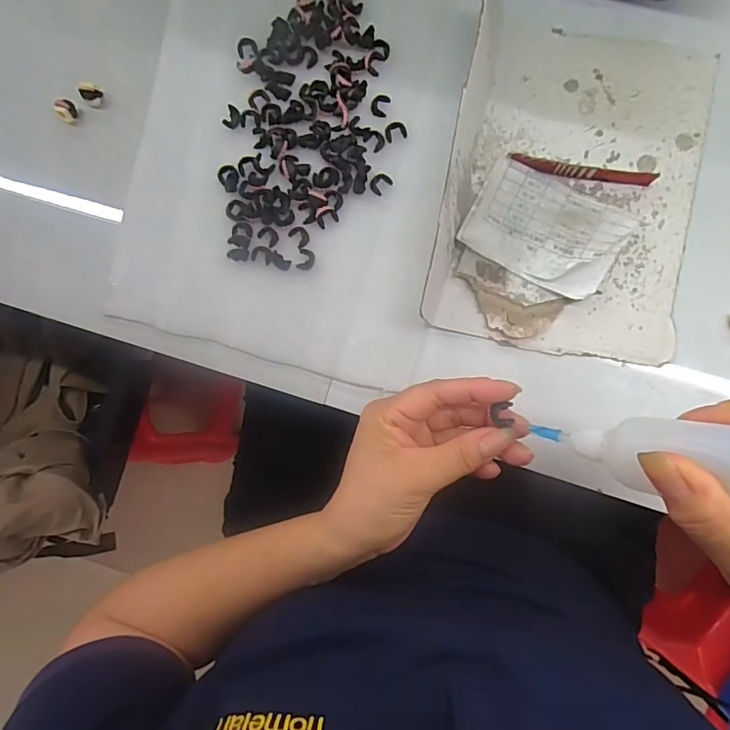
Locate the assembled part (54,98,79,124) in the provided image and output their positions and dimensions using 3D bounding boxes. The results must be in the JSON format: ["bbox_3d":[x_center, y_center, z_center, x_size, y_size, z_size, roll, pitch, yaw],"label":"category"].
[{"bbox_3d":[-0.238,-0.203,0.376,0.012,0.017,0.016,42,92,8],"label":"assembled part"}]

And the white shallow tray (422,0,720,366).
[{"bbox_3d":[0.148,-0.134,0.322,0.171,0.050,0.247,11,88,6],"label":"white shallow tray"}]

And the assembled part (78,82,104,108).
[{"bbox_3d":[-0.216,-0.214,0.372,0.013,0.014,0.014,0,86,7],"label":"assembled part"}]

